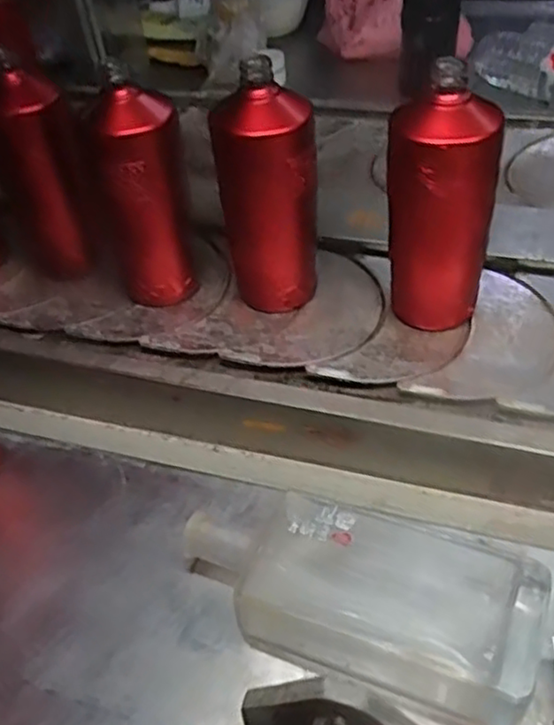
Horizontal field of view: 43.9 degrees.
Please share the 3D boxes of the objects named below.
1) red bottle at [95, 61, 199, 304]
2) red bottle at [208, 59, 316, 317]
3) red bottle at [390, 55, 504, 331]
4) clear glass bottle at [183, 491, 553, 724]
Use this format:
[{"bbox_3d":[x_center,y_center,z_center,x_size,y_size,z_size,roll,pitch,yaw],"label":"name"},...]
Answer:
[{"bbox_3d":[-0.121,-0.150,0.629,0.078,0.196,0.073,-12,45,-8],"label":"red bottle"},{"bbox_3d":[-0.008,-0.132,0.583,0.080,0.203,0.066,-7,45,-3],"label":"red bottle"},{"bbox_3d":[0.128,-0.121,0.557,0.065,0.206,0.079,-21,47,-16],"label":"red bottle"},{"bbox_3d":[0.047,0.145,0.429,0.224,0.052,0.096,13,47,17],"label":"clear glass bottle"}]

